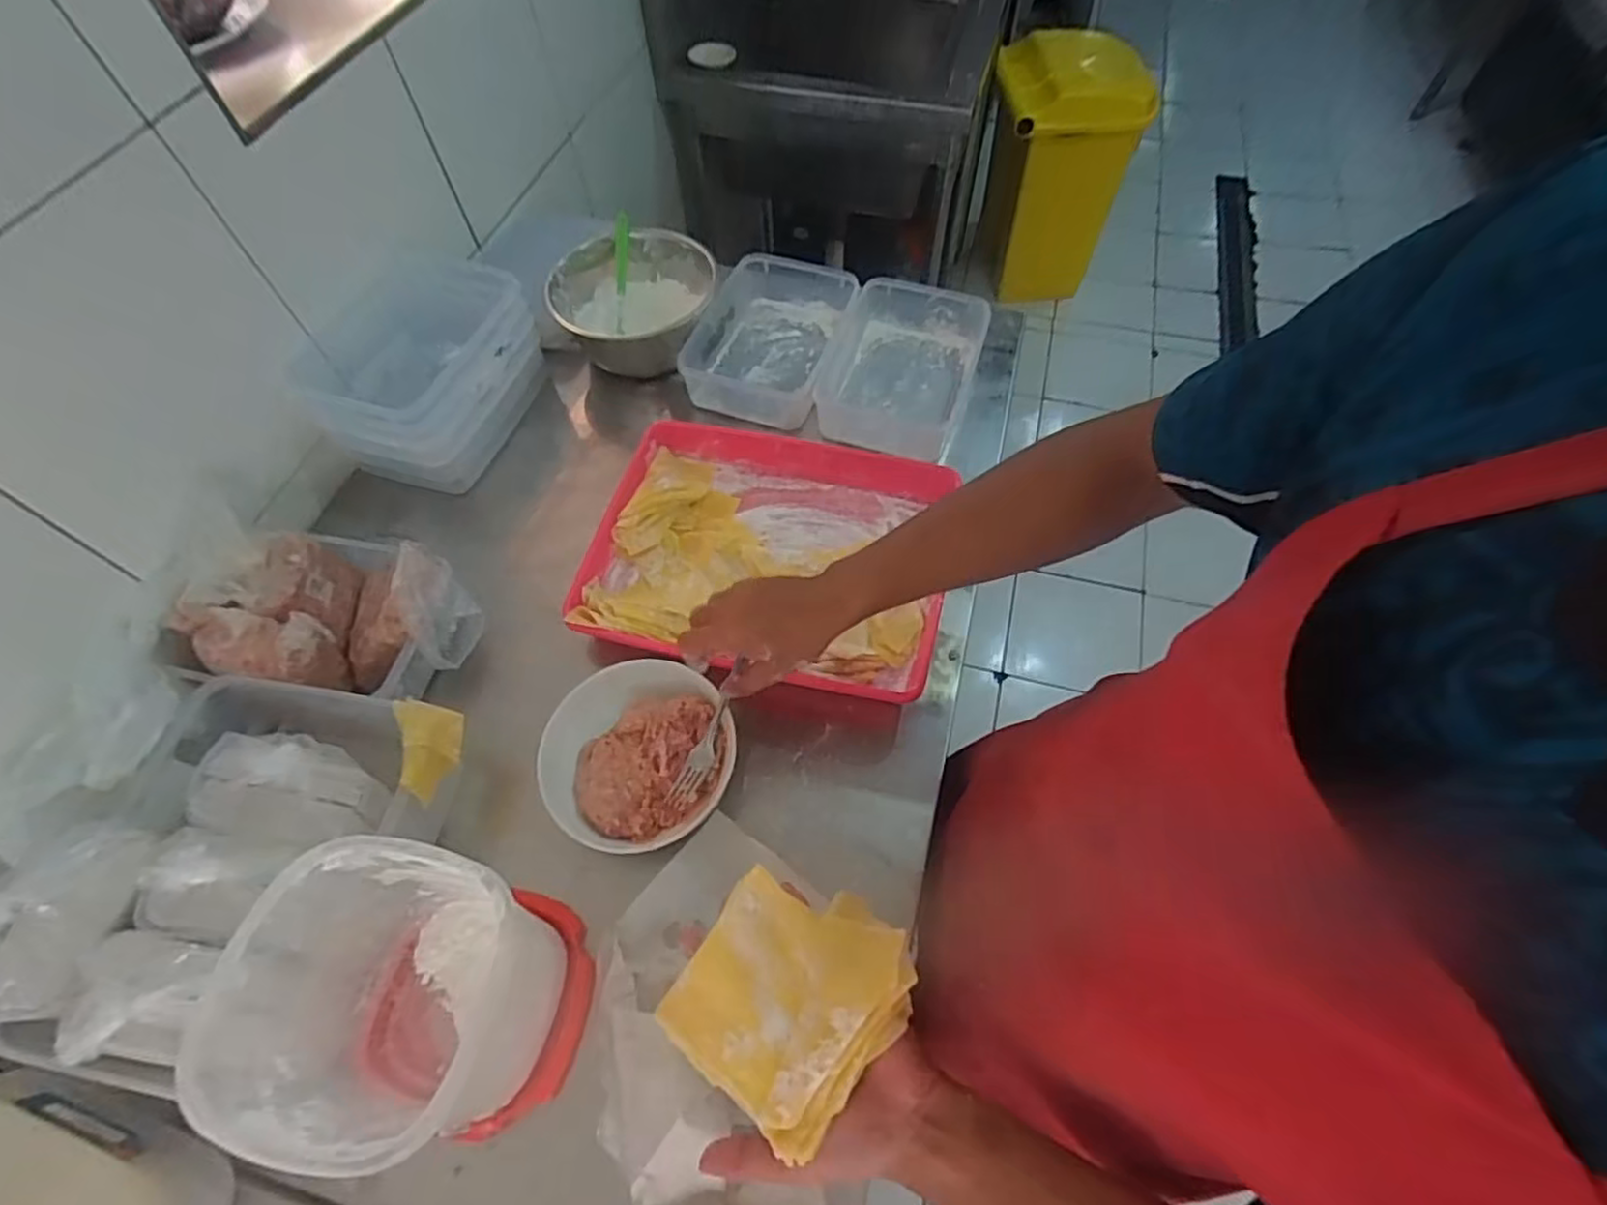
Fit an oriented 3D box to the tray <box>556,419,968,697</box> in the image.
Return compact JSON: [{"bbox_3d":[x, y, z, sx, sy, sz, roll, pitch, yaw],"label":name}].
[{"bbox_3d":[-0.040,-0.053,0.748,0.362,0.053,0.274,13,62,6],"label":"tray"}]

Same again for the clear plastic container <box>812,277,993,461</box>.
[{"bbox_3d":[0.115,-0.295,0.881,0.177,0.061,0.224,18,62,9],"label":"clear plastic container"}]

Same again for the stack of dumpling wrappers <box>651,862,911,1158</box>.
[{"bbox_3d":[-0.009,0.243,0.441,0.126,0.045,0.132,21,77,33],"label":"stack of dumpling wrappers"}]

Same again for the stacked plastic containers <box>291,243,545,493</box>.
[{"bbox_3d":[-0.436,-0.272,0.831,0.179,0.119,0.244,14,61,10],"label":"stacked plastic containers"}]

